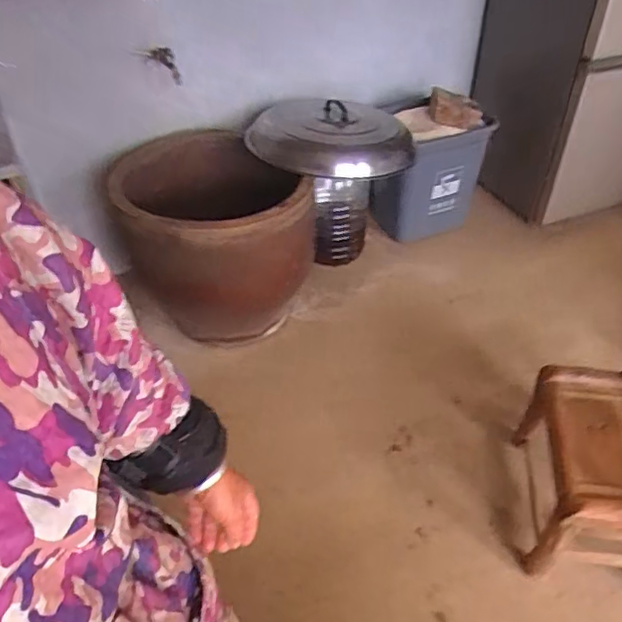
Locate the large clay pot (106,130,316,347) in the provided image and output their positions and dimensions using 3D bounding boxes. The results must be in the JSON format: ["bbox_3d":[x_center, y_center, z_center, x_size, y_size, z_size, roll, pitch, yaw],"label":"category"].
[{"bbox_3d":[-0.262,-0.222,1.680,0.495,0.462,0.480,-3,46,3],"label":"large clay pot"}]

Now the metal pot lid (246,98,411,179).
[{"bbox_3d":[0.081,-0.523,1.694,0.440,0.102,0.424,-3,46,3],"label":"metal pot lid"}]

